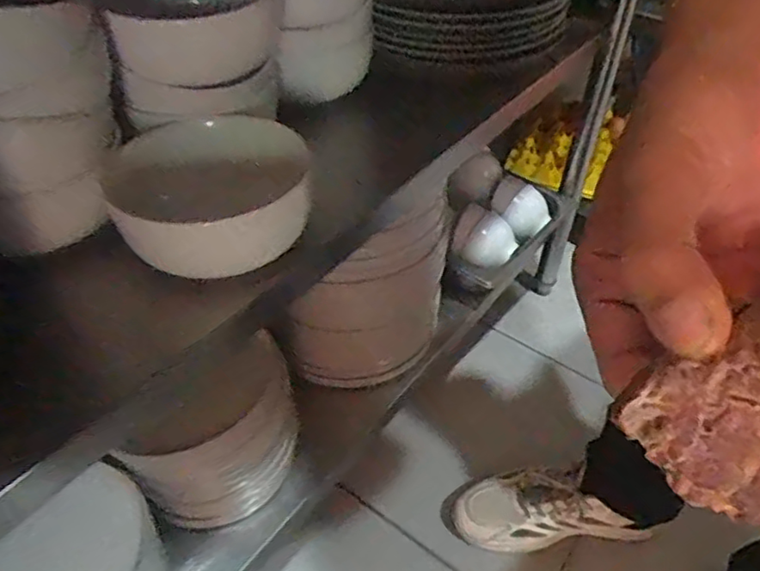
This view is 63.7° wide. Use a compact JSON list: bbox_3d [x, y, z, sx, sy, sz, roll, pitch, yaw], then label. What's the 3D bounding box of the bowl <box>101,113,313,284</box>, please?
[{"bbox_3d":[-0.126,-0.071,0.459,0.139,0.072,0.143,2,44,-2],"label":"bowl"}]

